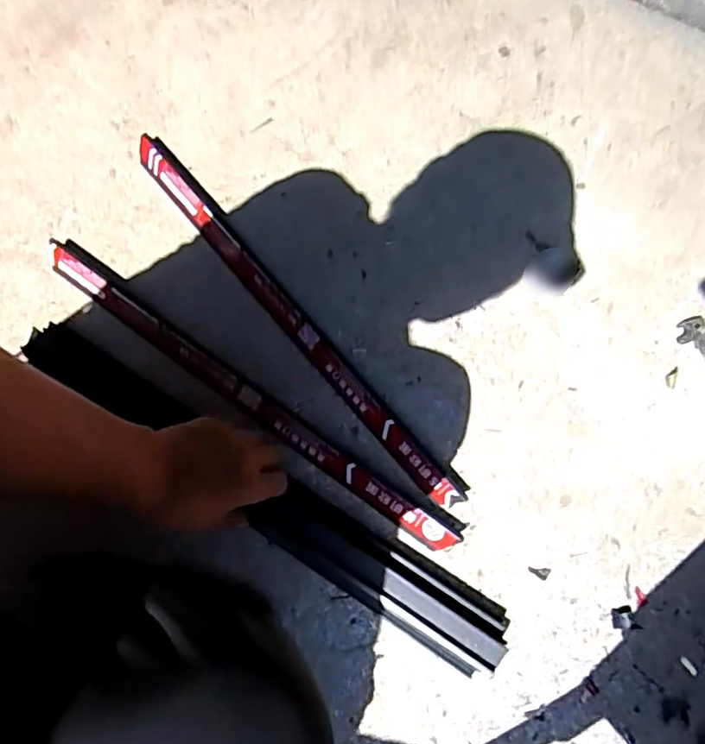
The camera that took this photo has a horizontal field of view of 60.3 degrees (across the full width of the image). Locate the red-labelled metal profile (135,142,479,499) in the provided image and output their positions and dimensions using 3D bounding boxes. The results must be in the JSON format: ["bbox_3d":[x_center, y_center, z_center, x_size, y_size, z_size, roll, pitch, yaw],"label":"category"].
[{"bbox_3d":[-0.076,-0.075,0.681,0.035,0.019,0.556,-38,75,-11],"label":"red-labelled metal profile"}]

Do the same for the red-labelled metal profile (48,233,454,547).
[{"bbox_3d":[-0.126,0.015,0.658,0.551,0.031,0.044,35,76,11],"label":"red-labelled metal profile"}]

